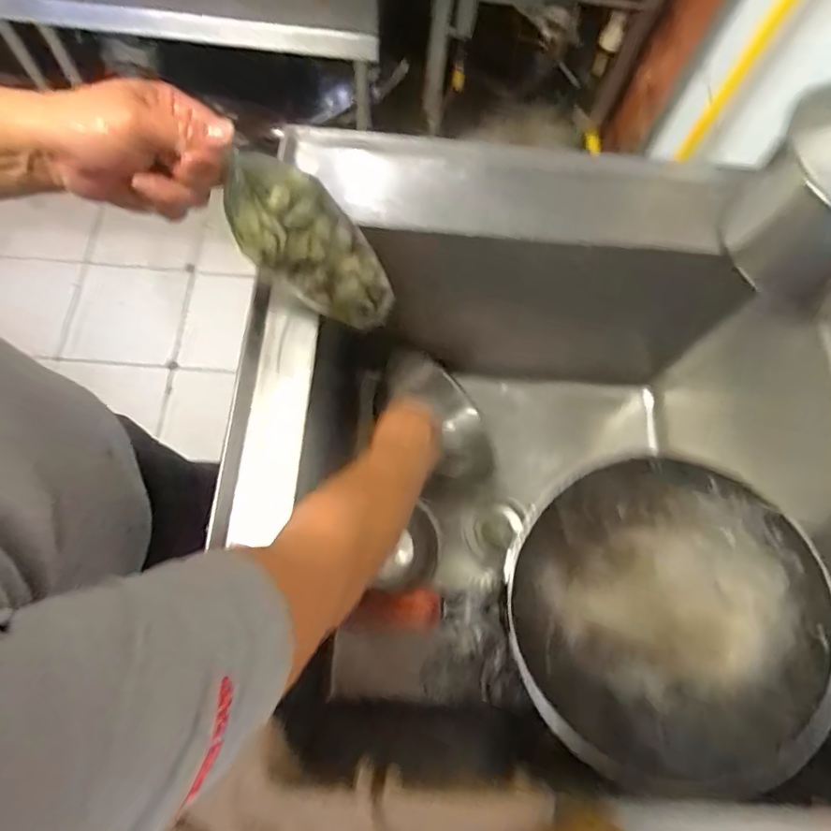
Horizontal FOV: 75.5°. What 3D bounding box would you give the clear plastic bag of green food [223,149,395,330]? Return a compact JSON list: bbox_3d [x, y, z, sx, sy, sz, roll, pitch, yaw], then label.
[{"bbox_3d":[-0.096,-0.138,0.457,0.073,0.174,0.068,1,64,36],"label":"clear plastic bag of green food"}]

